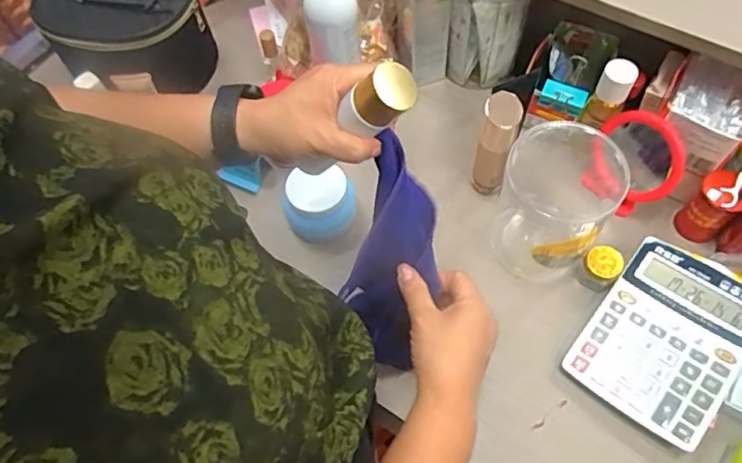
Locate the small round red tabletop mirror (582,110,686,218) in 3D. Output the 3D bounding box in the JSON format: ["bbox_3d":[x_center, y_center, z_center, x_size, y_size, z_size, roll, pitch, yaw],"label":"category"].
[{"bbox_3d":[0.298,-0.079,0.642,0.031,0.125,0.100,-34,69,-33],"label":"small round red tabletop mirror"}]

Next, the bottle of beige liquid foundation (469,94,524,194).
[{"bbox_3d":[0.141,-0.096,0.644,0.042,0.141,0.039,13,65,10],"label":"bottle of beige liquid foundation"}]

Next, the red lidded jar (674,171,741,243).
[{"bbox_3d":[0.379,-0.024,0.630,0.049,0.091,0.048,-1,63,3],"label":"red lidded jar"}]

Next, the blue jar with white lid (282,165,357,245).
[{"bbox_3d":[-0.062,-0.039,0.660,0.084,0.067,0.071,-8,63,0],"label":"blue jar with white lid"}]

